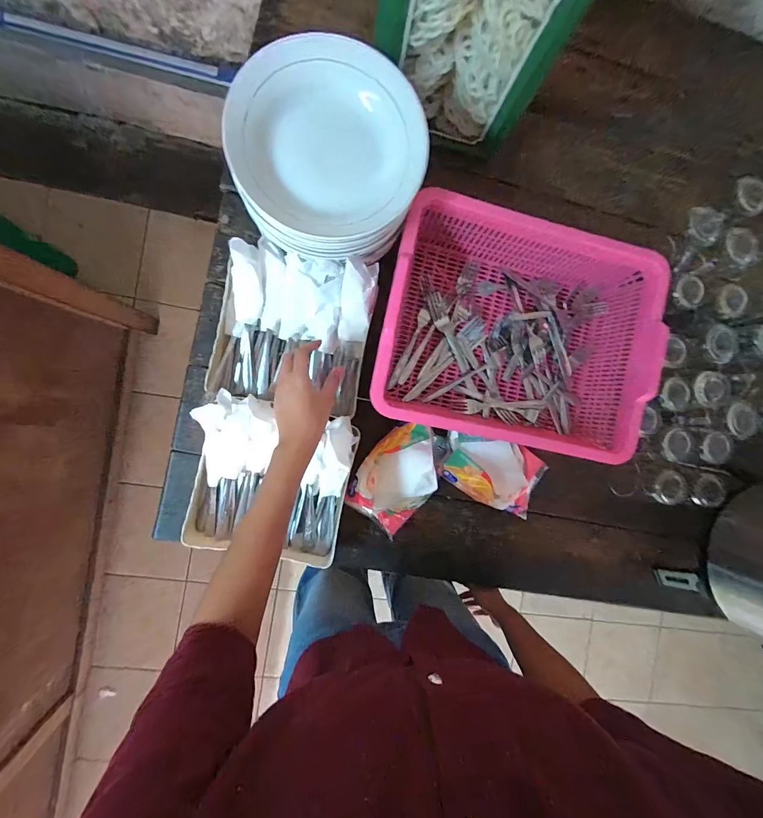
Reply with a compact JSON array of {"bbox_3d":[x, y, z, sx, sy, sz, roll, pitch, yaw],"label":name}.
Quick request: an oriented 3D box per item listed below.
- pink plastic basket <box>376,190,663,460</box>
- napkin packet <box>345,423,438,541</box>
[{"bbox_3d":[0.195,-0.110,0.555,0.381,0.116,0.305,11,89,-7],"label":"pink plastic basket"},{"bbox_3d":[0.028,0.101,0.562,0.107,0.050,0.161,33,86,-6],"label":"napkin packet"}]

